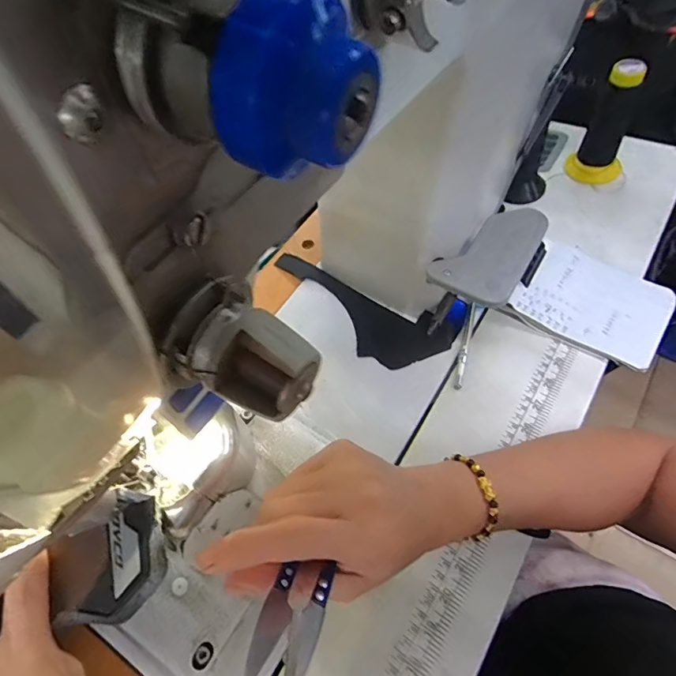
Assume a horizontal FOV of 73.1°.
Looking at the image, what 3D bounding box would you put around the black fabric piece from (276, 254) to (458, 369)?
[{"bbox_3d":[0.017,-0.025,0.470,0.201,0.005,0.082,19,65,13],"label":"black fabric piece"}]

